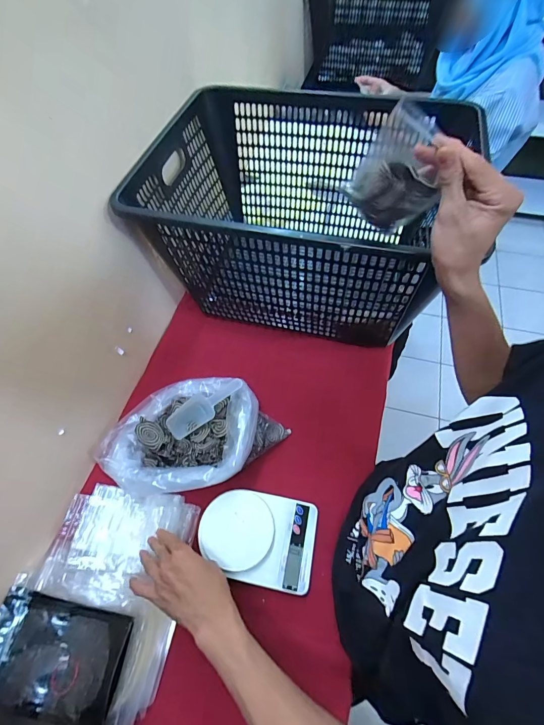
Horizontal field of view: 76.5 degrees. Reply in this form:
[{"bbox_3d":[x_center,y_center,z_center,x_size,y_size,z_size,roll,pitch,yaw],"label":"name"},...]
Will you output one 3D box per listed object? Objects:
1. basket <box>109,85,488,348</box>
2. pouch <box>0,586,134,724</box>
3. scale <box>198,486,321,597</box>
[{"bbox_3d":[0.058,-0.281,0.702,0.536,0.296,0.434,10,60,8],"label":"basket"},{"bbox_3d":[-0.301,0.405,0.474,0.198,0.027,0.125,9,60,8],"label":"pouch"},{"bbox_3d":[-0.022,0.274,0.547,0.175,0.033,0.129,8,60,7],"label":"scale"}]

